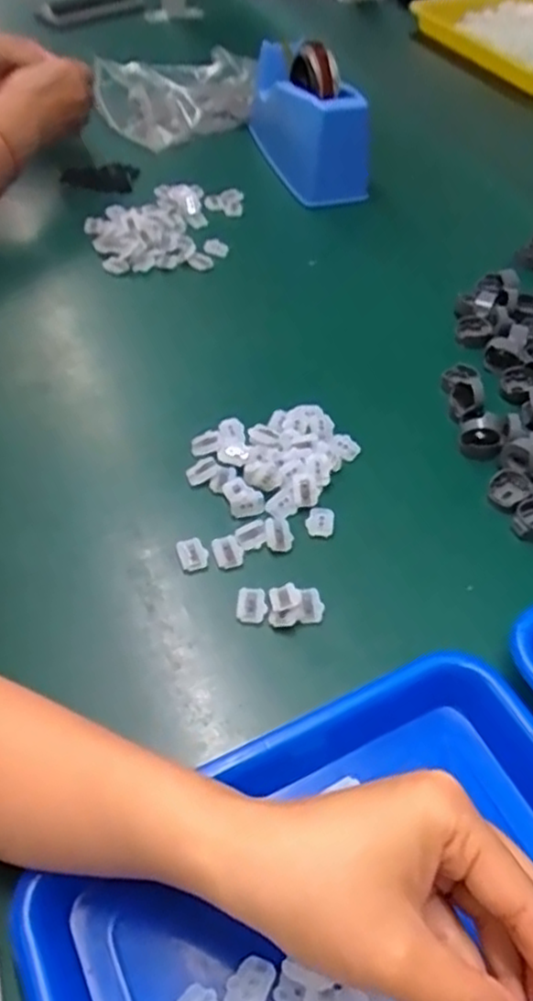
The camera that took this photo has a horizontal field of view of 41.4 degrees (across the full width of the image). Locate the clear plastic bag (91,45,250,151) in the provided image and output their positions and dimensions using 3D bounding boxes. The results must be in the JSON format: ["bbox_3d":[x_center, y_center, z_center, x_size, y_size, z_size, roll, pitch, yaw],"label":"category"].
[{"bbox_3d":[-0.091,-0.477,0.826,0.207,0.054,0.133,-21,54,-18],"label":"clear plastic bag"}]

